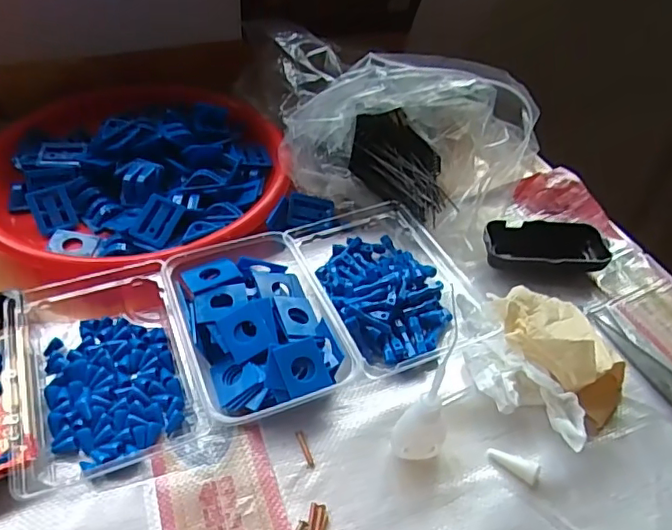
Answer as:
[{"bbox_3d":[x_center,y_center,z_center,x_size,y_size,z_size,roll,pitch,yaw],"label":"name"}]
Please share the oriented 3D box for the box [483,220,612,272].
[{"bbox_3d":[0.188,-0.015,0.509,0.104,0.028,0.054,2,44,-1],"label":"box"}]

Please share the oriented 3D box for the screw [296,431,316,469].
[{"bbox_3d":[-0.021,0.125,0.382,0.006,0.004,0.028,-14,46,-17],"label":"screw"}]

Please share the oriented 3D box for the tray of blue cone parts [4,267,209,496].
[{"bbox_3d":[-0.173,0.065,0.414,0.116,0.030,0.184,-15,47,-18],"label":"tray of blue cone parts"}]

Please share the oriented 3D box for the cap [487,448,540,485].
[{"bbox_3d":[0.119,0.133,0.374,0.035,0.013,0.014,23,47,19],"label":"cap"}]

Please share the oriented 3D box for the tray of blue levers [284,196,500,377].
[{"bbox_3d":[0.038,0.010,0.481,0.121,0.033,0.186,-16,47,-19],"label":"tray of blue levers"}]

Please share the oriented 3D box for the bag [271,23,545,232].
[{"bbox_3d":[0.060,-0.136,0.556,0.265,0.092,0.152,13,45,10],"label":"bag"}]

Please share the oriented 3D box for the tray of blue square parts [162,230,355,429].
[{"bbox_3d":[-0.062,0.046,0.434,0.107,0.037,0.166,-16,47,-19],"label":"tray of blue square parts"}]

